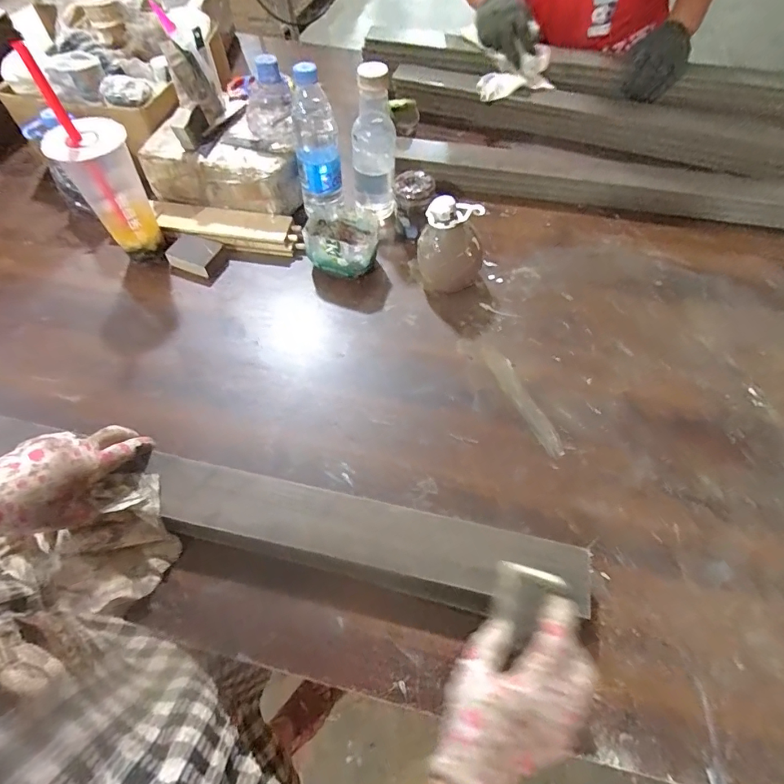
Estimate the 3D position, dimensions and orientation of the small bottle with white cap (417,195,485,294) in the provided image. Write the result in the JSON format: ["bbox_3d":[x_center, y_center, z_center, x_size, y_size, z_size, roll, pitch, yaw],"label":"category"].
[{"bbox_3d":[0.079,-0.206,0.612,0.091,0.125,0.083,5,61,2],"label":"small bottle with white cap"}]

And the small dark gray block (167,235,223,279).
[{"bbox_3d":[-0.295,-0.205,0.663,0.070,0.025,0.050,14,61,7],"label":"small dark gray block"}]

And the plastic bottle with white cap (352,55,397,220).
[{"bbox_3d":[-0.028,-0.361,0.652,0.063,0.204,0.054,-4,61,-3],"label":"plastic bottle with white cap"}]

